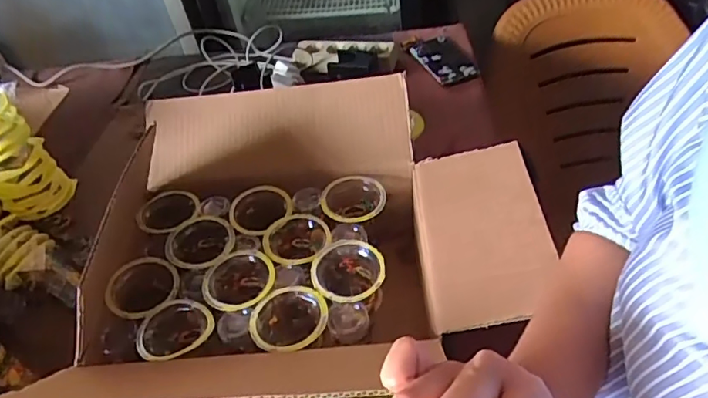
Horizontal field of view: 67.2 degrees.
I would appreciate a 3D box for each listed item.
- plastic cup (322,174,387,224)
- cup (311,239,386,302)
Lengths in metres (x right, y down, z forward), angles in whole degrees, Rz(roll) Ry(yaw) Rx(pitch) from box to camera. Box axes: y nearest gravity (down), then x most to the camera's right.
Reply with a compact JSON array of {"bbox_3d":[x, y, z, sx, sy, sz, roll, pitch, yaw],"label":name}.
[{"bbox_3d":[0.001,0.012,0.619,0.072,0.052,0.069,-8,44,0],"label":"plastic cup"},{"bbox_3d":[-0.002,0.094,0.550,0.070,0.077,0.069,-4,44,4],"label":"cup"}]

